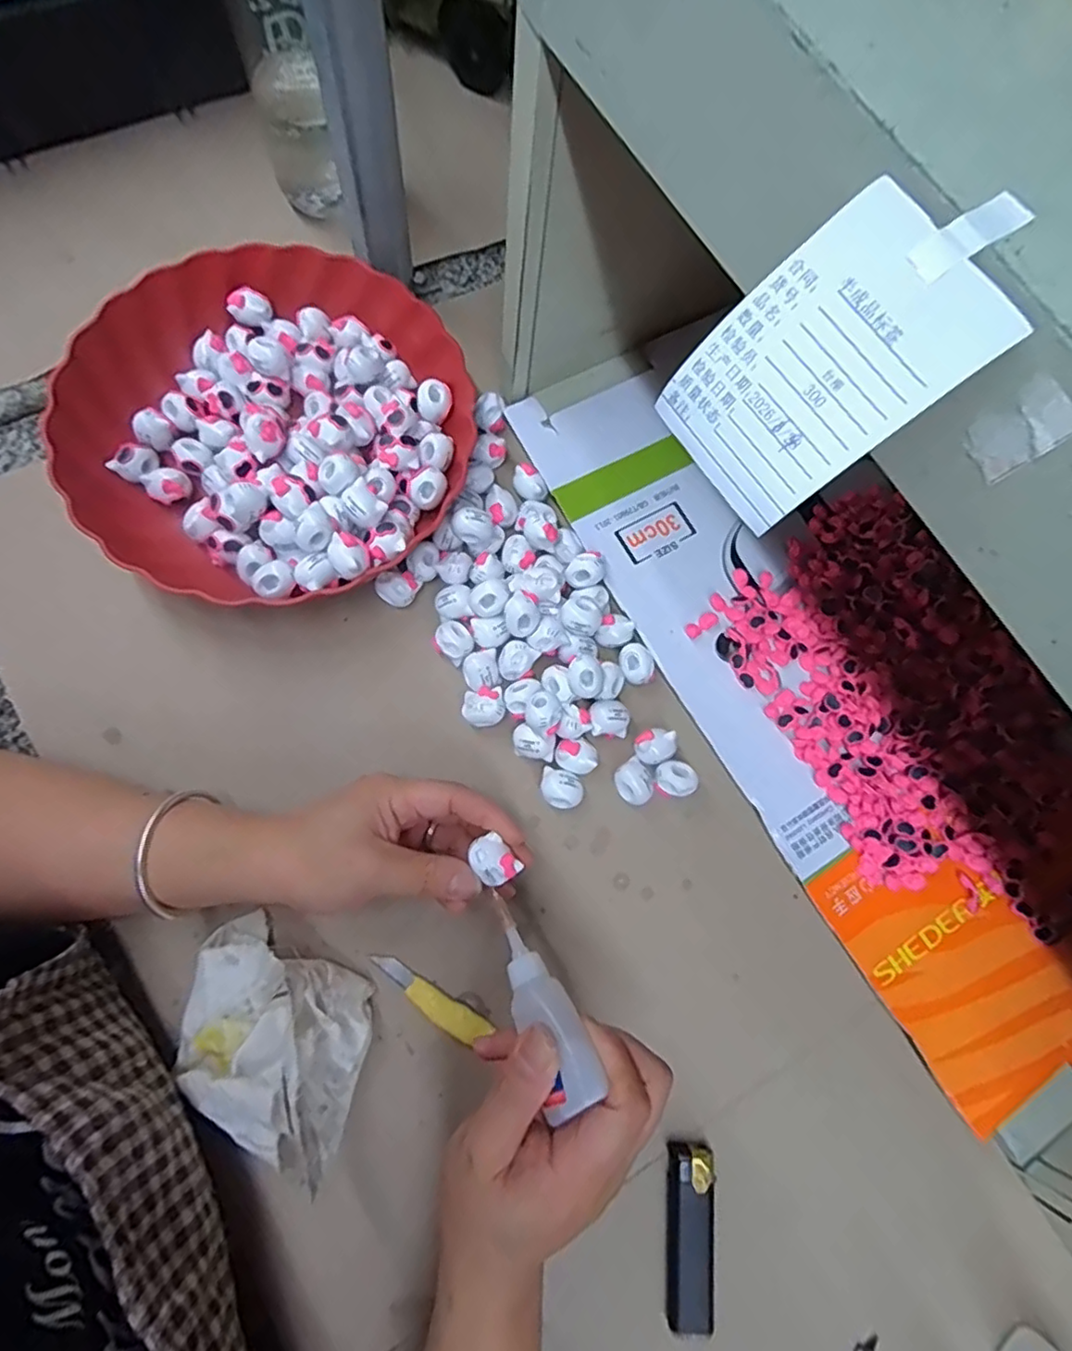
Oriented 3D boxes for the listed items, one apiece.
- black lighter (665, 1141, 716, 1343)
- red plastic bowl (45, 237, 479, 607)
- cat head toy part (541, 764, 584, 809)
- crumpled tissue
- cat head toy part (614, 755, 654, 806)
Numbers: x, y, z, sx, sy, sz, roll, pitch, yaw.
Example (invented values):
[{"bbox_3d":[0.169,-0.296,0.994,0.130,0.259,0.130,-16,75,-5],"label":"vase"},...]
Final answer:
[{"bbox_3d":[0.081,0.294,0.321,0.024,0.012,0.079,5,77,-4],"label":"black lighter"},{"bbox_3d":[-0.163,-0.159,0.385,0.230,0.055,0.237,1,77,-5],"label":"red plastic bowl"},{"bbox_3d":[0.016,0.069,0.370,0.025,0.020,0.022,13,76,-2],"label":"cat head toy part"},{"bbox_3d":[-0.135,0.187,0.314,0.106,0.057,0.085,26,77,4],"label":"crumpled tissue"},{"bbox_3d":[0.061,0.065,0.373,0.024,0.016,0.025,1,77,-5],"label":"cat head toy part"}]

